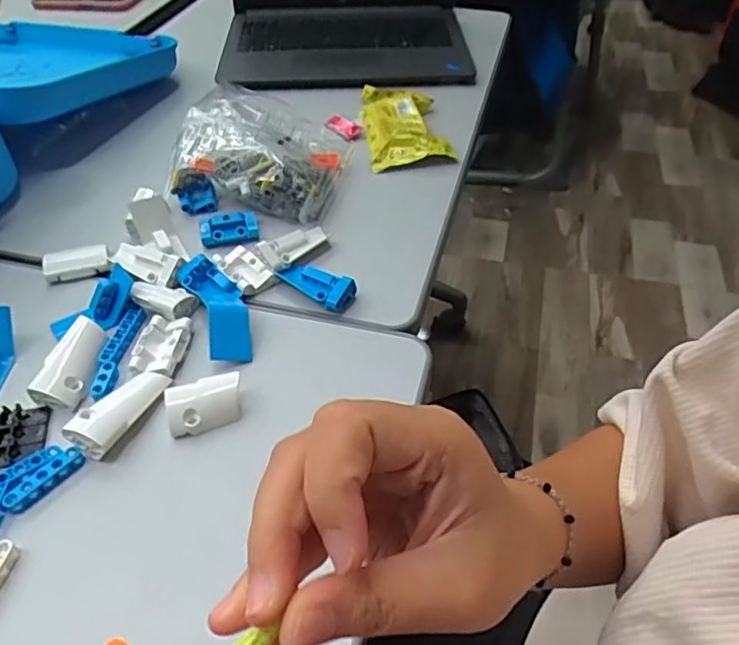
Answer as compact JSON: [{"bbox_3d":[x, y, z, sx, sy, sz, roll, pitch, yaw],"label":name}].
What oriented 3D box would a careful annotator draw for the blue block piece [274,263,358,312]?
[{"bbox_3d":[-0.044,-0.033,0.496,0.066,0.021,0.027,29,52,24],"label":"blue block piece"}]

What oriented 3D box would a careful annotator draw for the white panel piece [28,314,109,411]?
[{"bbox_3d":[-0.206,0.026,0.430,0.028,0.017,0.070,8,47,7],"label":"white panel piece"}]

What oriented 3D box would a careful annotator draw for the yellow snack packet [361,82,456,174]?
[{"bbox_3d":[0.037,-0.226,0.678,0.087,0.028,0.156,-6,46,-6],"label":"yellow snack packet"}]

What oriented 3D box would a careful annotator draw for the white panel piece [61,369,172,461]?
[{"bbox_3d":[-0.164,0.055,0.402,0.032,0.015,0.070,27,51,23],"label":"white panel piece"}]

